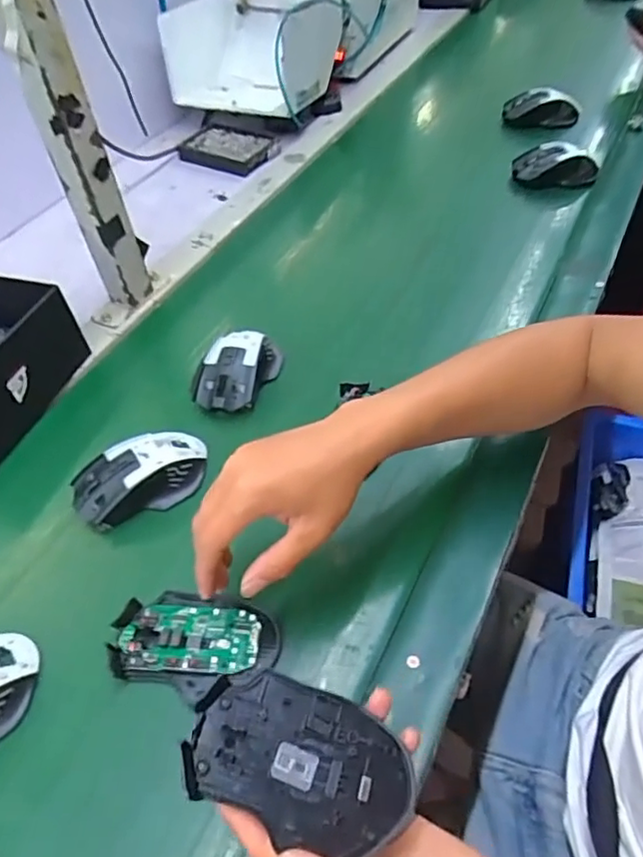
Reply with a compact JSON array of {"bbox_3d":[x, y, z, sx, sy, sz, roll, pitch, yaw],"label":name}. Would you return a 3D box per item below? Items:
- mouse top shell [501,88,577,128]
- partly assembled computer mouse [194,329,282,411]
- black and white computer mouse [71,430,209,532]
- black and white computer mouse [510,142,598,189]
[{"bbox_3d":[0.327,-0.475,0.899,0.109,0.035,0.068,3,50,8],"label":"mouse top shell"},{"bbox_3d":[-0.084,-0.059,0.592,0.062,0.033,0.095,17,53,19],"label":"partly assembled computer mouse"},{"bbox_3d":[-0.152,0.039,0.510,0.112,0.032,0.059,-25,52,-15],"label":"black and white computer mouse"},{"bbox_3d":[0.310,-0.347,0.793,0.110,0.038,0.053,-2,49,3],"label":"black and white computer mouse"}]

